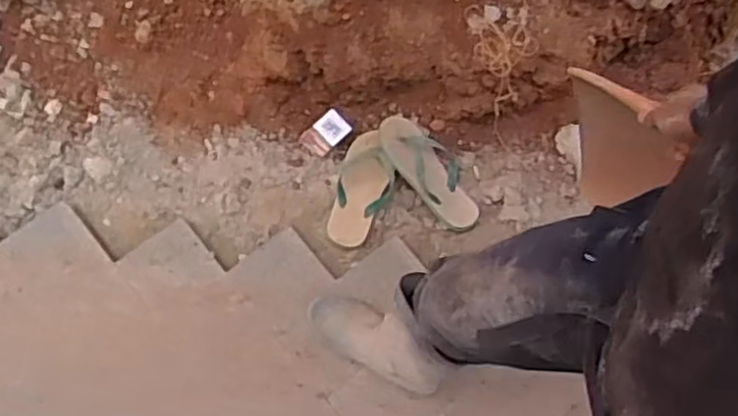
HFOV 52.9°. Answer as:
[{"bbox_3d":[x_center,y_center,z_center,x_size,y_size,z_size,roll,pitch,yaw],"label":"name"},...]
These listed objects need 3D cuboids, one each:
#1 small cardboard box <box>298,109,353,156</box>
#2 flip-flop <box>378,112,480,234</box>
[{"bbox_3d":[-0.091,-0.158,1.564,0.098,0.021,0.065,-43,100,1],"label":"small cardboard box"},{"bbox_3d":[0.132,-0.079,1.551,0.113,0.053,0.278,-37,76,-15],"label":"flip-flop"}]

